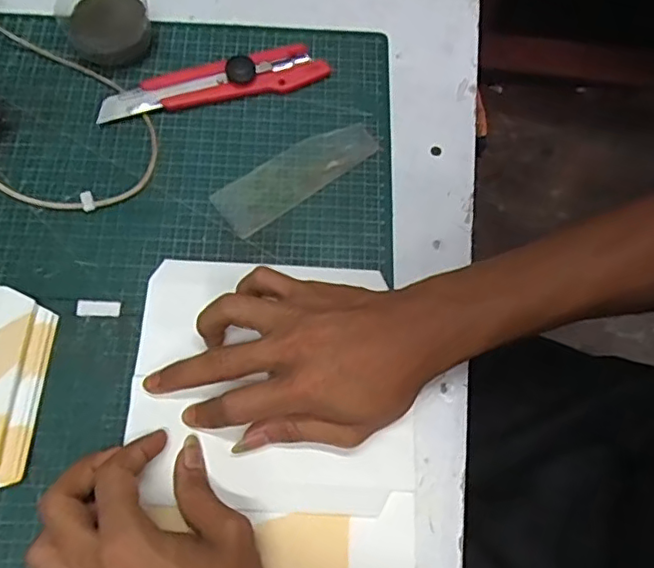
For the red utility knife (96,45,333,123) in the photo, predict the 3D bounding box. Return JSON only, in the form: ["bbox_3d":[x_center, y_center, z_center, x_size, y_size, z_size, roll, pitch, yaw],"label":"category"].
[{"bbox_3d":[-0.083,-0.150,0.425,0.166,0.018,0.030,-12,71,-6],"label":"red utility knife"}]

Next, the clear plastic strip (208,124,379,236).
[{"bbox_3d":[-0.020,-0.078,0.408,0.122,0.004,0.039,-34,75,-13],"label":"clear plastic strip"}]

